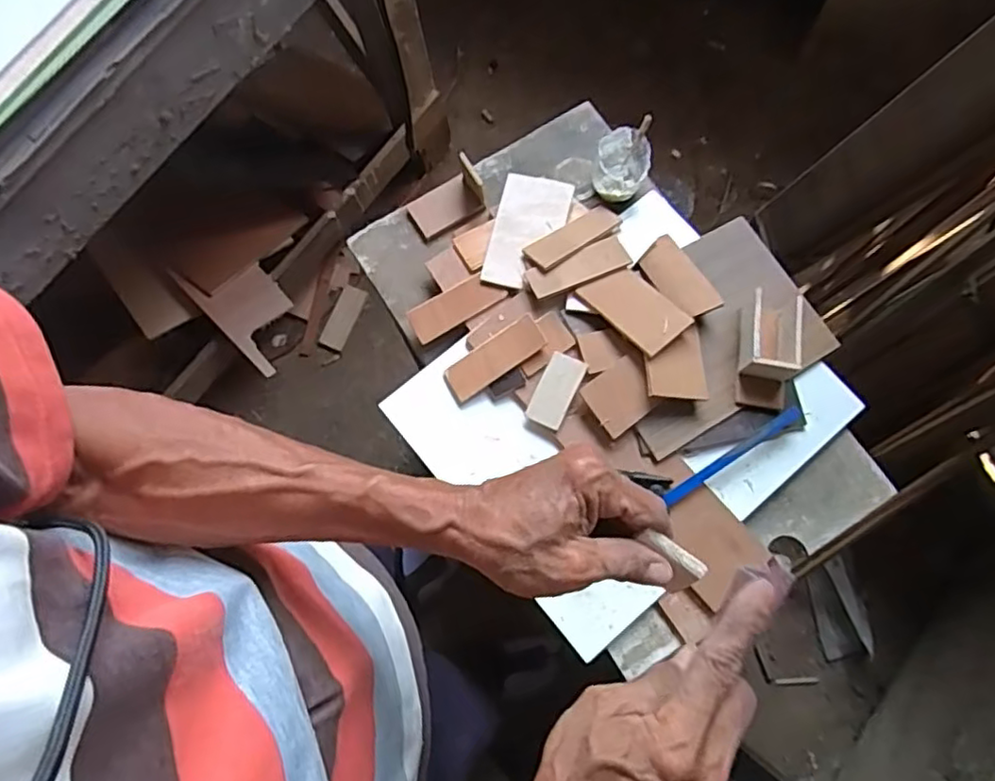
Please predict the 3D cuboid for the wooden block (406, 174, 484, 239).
[{"bbox_3d":[-0.064,-0.218,0.765,0.079,0.007,0.054,-32,79,-6],"label":"wooden block"}]

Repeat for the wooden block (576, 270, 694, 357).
[{"bbox_3d":[0.145,-0.089,0.679,0.060,0.009,0.108,-43,67,-5],"label":"wooden block"}]

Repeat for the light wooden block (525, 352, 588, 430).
[{"bbox_3d":[0.062,-0.001,0.674,0.039,0.009,0.076,26,79,7],"label":"light wooden block"}]

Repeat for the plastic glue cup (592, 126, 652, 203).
[{"bbox_3d":[0.144,-0.259,0.746,0.059,0.054,0.067,21,78,6],"label":"plastic glue cup"}]

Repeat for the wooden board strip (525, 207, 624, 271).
[{"bbox_3d":[0.084,-0.172,0.716,0.107,0.005,0.045,-34,57,-13],"label":"wooden board strip"}]

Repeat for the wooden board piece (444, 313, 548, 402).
[{"bbox_3d":[-0.002,-0.034,0.686,0.112,0.009,0.041,-33,74,4],"label":"wooden board piece"}]

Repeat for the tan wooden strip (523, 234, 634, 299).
[{"bbox_3d":[0.089,-0.134,0.700,0.114,0.010,0.042,-20,72,-8],"label":"tan wooden strip"}]

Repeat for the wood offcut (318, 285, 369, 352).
[{"bbox_3d":[-0.326,-0.154,1.359,0.055,0.014,0.139,24,79,6],"label":"wood offcut"}]

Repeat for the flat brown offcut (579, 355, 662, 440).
[{"bbox_3d":[0.128,0.005,0.667,0.066,0.011,0.063,-36,71,3],"label":"flat brown offcut"}]

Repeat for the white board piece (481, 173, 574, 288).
[{"bbox_3d":[0.035,-0.182,0.733,0.077,0.004,0.138,13,78,4],"label":"white board piece"}]

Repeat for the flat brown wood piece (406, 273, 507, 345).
[{"bbox_3d":[-0.045,-0.094,0.718,0.106,0.009,0.041,-29,78,-5],"label":"flat brown wood piece"}]

